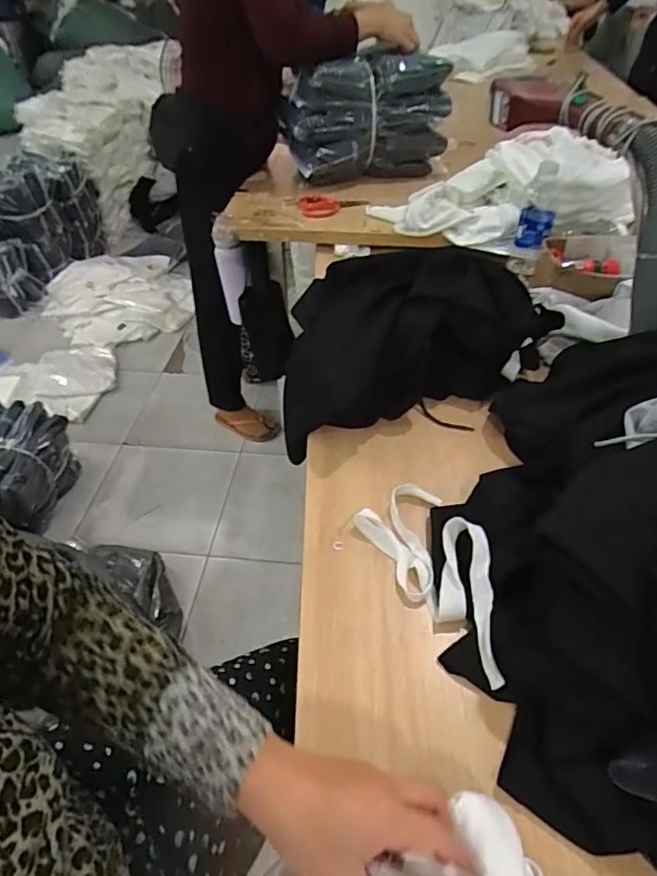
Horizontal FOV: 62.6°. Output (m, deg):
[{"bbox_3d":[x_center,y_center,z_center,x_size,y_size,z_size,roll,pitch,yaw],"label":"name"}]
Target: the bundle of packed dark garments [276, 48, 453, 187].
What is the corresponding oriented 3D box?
[{"bbox_3d":[0.080,-0.745,1.255,0.399,0.231,0.166,-22,47,-20],"label":"bundle of packed dark garments"}]

